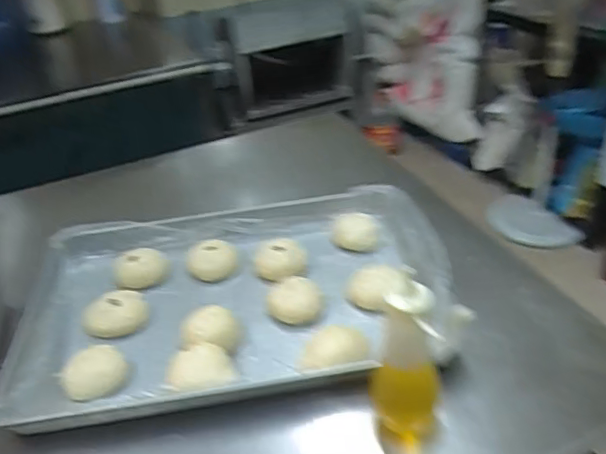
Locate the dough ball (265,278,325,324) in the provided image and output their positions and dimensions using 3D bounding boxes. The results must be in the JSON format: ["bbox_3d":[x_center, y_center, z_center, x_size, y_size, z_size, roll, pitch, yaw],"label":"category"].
[{"bbox_3d":[-0.011,0.113,0.860,0.086,0.038,0.070,3,35,13],"label":"dough ball"}]

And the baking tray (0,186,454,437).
[{"bbox_3d":[-0.118,0.088,0.884,0.628,0.059,0.447,-8,34,-4],"label":"baking tray"}]

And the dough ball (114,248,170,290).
[{"bbox_3d":[-0.281,0.072,0.975,0.090,0.040,0.083,-4,34,3],"label":"dough ball"}]

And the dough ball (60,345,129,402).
[{"bbox_3d":[-0.296,0.203,0.782,0.078,0.049,0.078,-4,34,3],"label":"dough ball"}]

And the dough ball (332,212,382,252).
[{"bbox_3d":[0.097,0.008,0.996,0.087,0.041,0.072,1,35,9],"label":"dough ball"}]

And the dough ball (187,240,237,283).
[{"bbox_3d":[-0.158,0.057,0.968,0.083,0.042,0.065,-11,35,-8],"label":"dough ball"}]

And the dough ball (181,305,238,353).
[{"bbox_3d":[-0.132,0.158,0.802,0.079,0.061,0.064,-16,36,-15],"label":"dough ball"}]

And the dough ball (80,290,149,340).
[{"bbox_3d":[-0.294,0.140,0.879,0.096,0.047,0.072,-21,37,-21],"label":"dough ball"}]

